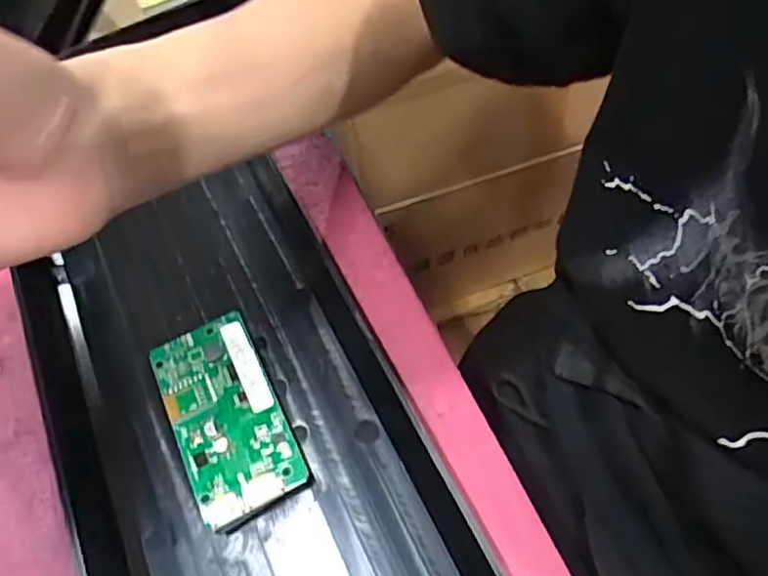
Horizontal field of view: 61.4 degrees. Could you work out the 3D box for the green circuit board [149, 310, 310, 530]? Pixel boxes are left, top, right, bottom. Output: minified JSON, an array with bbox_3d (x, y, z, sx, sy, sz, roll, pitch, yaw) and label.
[{"bbox_3d":[-0.073,0.056,0.295,0.047,0.005,0.094,-26,58,-9],"label":"green circuit board"}]

